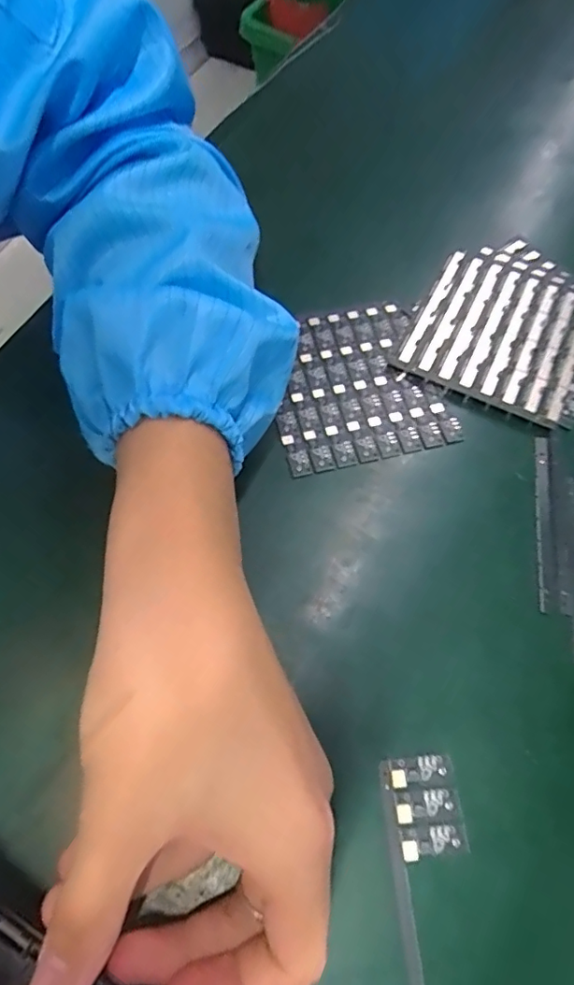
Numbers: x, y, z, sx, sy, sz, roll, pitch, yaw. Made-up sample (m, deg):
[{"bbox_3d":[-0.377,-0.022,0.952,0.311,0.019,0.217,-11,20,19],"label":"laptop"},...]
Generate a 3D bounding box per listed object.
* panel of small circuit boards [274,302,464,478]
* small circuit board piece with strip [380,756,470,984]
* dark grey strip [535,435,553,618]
[{"bbox_3d":[0.036,-0.064,0.298,0.093,0.004,0.103,-13,66,-7],"label":"panel of small circuit boards"},{"bbox_3d":[0.056,0.150,0.195,0.029,0.004,0.091,-4,65,-3],"label":"small circuit board piece with strip"},{"bbox_3d":[0.129,0.012,0.265,0.008,0.004,0.096,10,65,4],"label":"dark grey strip"}]

